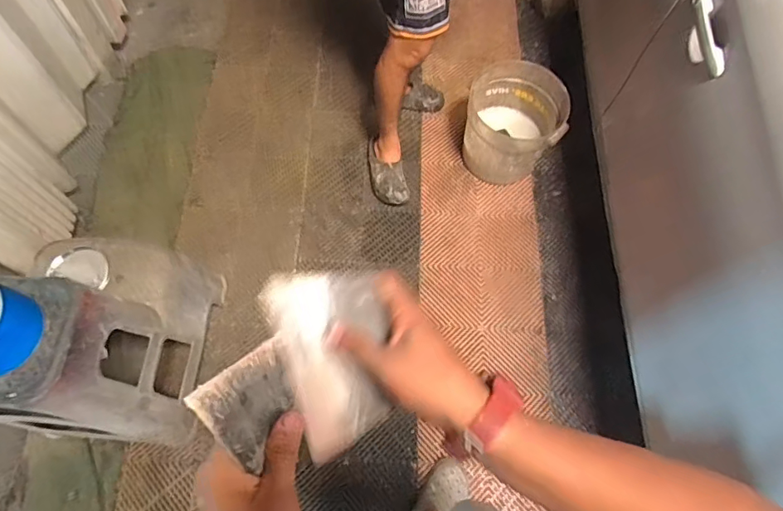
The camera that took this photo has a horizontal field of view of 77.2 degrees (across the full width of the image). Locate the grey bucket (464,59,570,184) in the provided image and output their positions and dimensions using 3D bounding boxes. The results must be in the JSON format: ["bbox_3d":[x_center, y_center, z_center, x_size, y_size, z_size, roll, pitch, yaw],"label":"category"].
[{"bbox_3d":[0.413,-0.464,1.687,0.303,0.248,0.333,1,67,-3],"label":"grey bucket"}]

